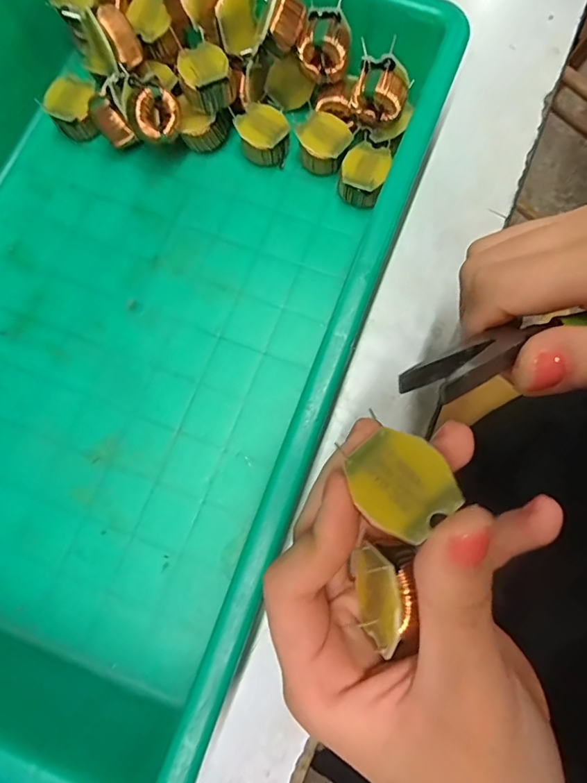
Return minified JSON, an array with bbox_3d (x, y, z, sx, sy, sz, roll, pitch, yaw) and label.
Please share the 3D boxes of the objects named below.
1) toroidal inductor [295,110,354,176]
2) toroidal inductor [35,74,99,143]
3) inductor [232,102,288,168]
[{"bbox_3d":[0.017,-0.141,0.257,0.030,0.021,0.028,18,78,4],"label":"toroidal inductor"},{"bbox_3d":[-0.129,-0.168,0.263,0.026,0.021,0.032,-2,77,-1],"label":"toroidal inductor"},{"bbox_3d":[-0.018,-0.148,0.259,0.027,0.020,0.031,-18,78,-4],"label":"inductor"}]

